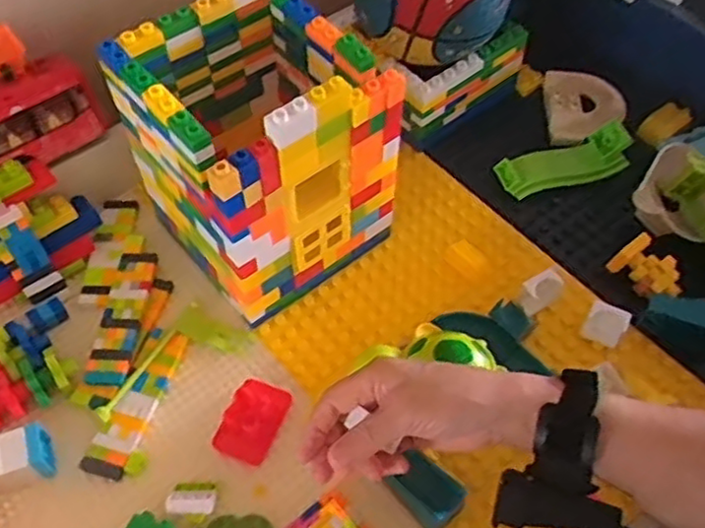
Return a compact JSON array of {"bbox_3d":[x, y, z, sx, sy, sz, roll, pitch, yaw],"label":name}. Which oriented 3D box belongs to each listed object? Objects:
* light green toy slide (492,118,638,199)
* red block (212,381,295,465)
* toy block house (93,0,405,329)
[{"bbox_3d":[0.207,-0.099,0.672,0.127,0.031,0.040,-16,59,2],"label":"light green toy slide"},{"bbox_3d":[-0.076,0.122,0.540,0.042,0.029,0.061,23,57,13],"label":"red block"},{"bbox_3d":[-0.073,-0.095,0.569,0.159,0.199,0.168,-34,63,-23],"label":"toy block house"}]

